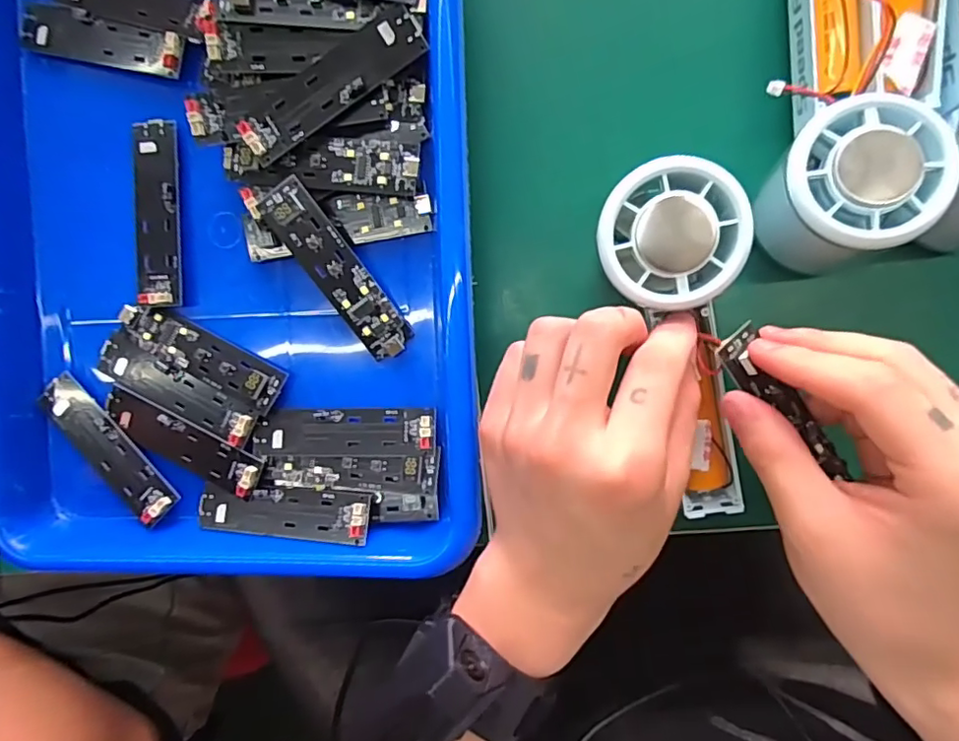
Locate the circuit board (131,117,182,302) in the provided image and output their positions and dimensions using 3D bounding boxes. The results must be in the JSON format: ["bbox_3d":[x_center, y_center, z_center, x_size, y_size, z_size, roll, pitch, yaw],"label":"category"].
[{"bbox_3d":[-0.162,-0.079,0.285,0.023,0.009,0.091,-1,92,8],"label":"circuit board"}]

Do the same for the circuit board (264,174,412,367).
[{"bbox_3d":[-0.066,-0.046,0.267,0.023,0.008,0.091,-34,102,7],"label":"circuit board"}]

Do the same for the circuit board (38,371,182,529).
[{"bbox_3d":[-0.193,0.040,0.289,0.024,0.007,0.092,-43,86,7],"label":"circuit board"}]

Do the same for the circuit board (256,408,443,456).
[{"bbox_3d":[-0.065,0.030,0.274,0.090,0.006,0.023,-2,92,8],"label":"circuit board"}]

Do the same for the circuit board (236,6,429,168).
[{"bbox_3d":[-0.066,-0.127,0.251,0.091,0.006,0.025,-36,87,7],"label":"circuit board"}]

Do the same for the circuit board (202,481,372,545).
[{"bbox_3d":[-0.097,0.070,0.274,0.090,0.010,0.023,1,92,8],"label":"circuit board"}]

